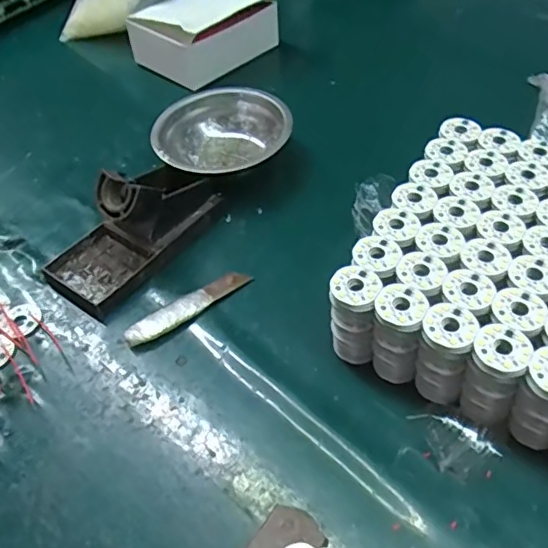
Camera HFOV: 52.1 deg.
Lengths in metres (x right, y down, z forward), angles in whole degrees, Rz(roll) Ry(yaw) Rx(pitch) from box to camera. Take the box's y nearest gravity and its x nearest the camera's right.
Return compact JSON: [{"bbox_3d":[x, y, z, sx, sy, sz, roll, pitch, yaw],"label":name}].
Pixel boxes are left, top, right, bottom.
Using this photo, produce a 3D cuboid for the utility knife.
[{"bbox_3d":[-0.065,0.024,0.428,0.105,0.009,0.019,-31,53,-21],"label":"utility knife"}]

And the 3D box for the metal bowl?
[{"bbox_3d":[-0.050,-0.129,0.546,0.126,0.048,0.126,-2,49,3],"label":"metal bowl"}]

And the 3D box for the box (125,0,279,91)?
[{"bbox_3d":[-0.086,-0.293,0.658,0.112,0.075,0.145,34,59,29],"label":"box"}]

